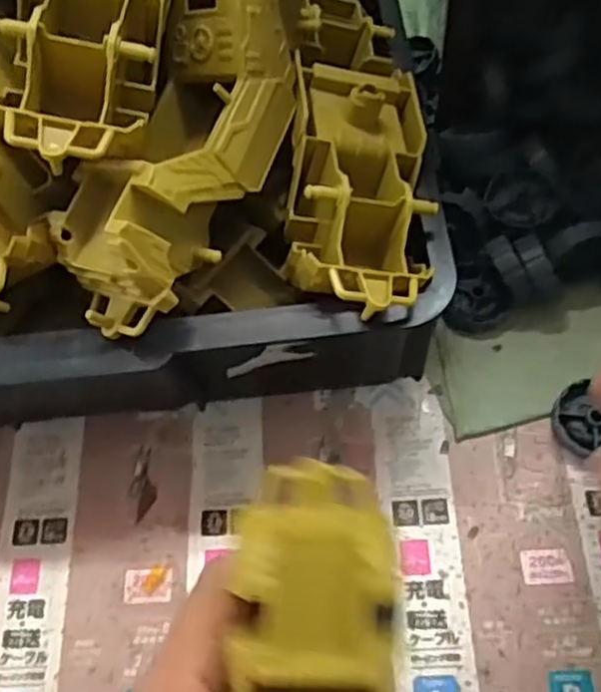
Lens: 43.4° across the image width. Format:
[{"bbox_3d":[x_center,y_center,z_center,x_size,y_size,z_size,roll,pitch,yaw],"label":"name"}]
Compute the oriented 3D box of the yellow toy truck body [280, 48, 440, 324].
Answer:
[{"bbox_3d":[0.023,-0.073,0.330,0.060,0.048,0.132,9,66,-16],"label":"yellow toy truck body"}]

